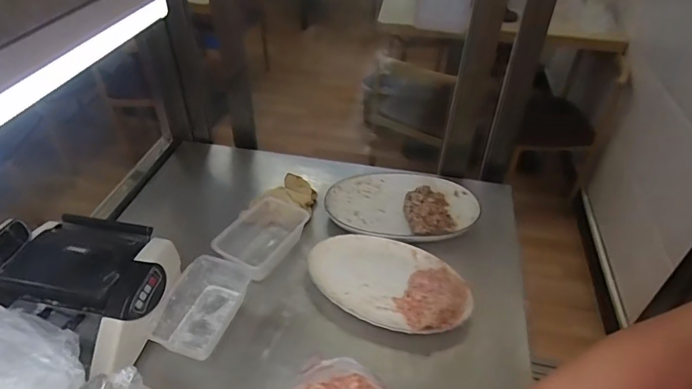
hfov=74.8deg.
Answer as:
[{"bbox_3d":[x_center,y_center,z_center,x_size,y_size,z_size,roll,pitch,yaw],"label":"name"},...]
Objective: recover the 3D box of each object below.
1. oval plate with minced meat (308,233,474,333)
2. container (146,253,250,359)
[{"bbox_3d":[0.074,0.142,0.792,0.289,0.042,0.176,19,44,19],"label":"oval plate with minced meat"},{"bbox_3d":[-0.234,0.179,0.735,0.098,0.061,0.166,13,42,13],"label":"container"}]

